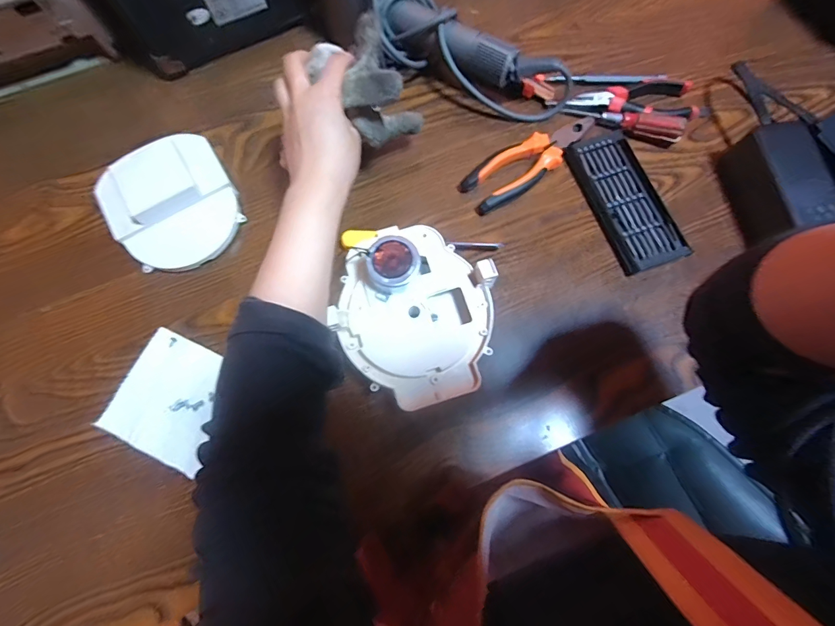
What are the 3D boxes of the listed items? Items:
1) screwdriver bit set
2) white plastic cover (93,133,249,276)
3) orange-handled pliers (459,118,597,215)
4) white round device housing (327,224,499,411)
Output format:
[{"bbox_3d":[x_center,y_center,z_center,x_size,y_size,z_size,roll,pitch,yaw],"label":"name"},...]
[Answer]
[{"bbox_3d":[0.216,-0.124,0.409,0.067,0.011,0.164,-18,75,-4],"label":"screwdriver bit set"},{"bbox_3d":[-0.253,-0.110,0.402,0.127,0.040,0.127,-30,77,-7],"label":"white plastic cover"},{"bbox_3d":[0.124,-0.165,0.420,0.159,0.014,0.052,-31,77,-8],"label":"orange-handled pliers"},{"bbox_3d":[-0.002,-0.003,0.356,0.136,0.069,0.163,4,75,2],"label":"white round device housing"}]

